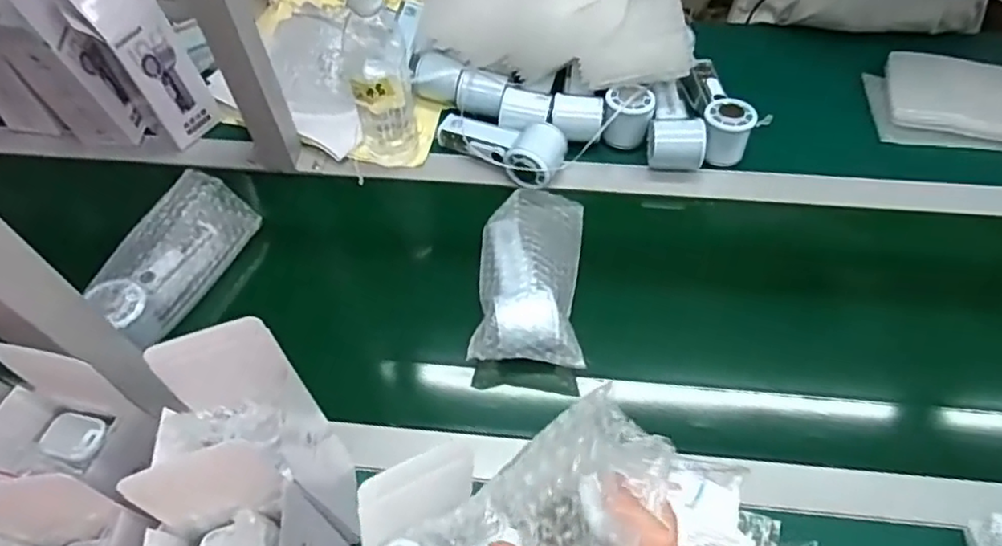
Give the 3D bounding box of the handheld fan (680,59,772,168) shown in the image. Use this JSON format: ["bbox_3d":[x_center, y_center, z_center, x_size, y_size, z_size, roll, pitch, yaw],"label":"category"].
[{"bbox_3d":[0.262,-0.200,0.770,0.063,0.052,0.149,-2,57,1],"label":"handheld fan"}]

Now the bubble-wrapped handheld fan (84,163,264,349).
[{"bbox_3d":[-0.339,-0.013,0.662,0.072,0.069,0.182,17,60,12],"label":"bubble-wrapped handheld fan"}]

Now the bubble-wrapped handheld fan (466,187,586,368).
[{"bbox_3d":[0.031,-0.007,0.651,0.103,0.039,0.205,3,58,4],"label":"bubble-wrapped handheld fan"}]

